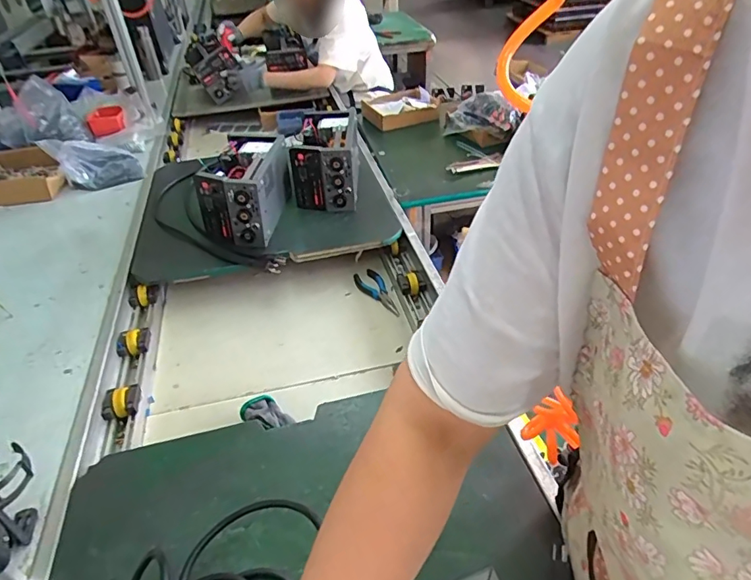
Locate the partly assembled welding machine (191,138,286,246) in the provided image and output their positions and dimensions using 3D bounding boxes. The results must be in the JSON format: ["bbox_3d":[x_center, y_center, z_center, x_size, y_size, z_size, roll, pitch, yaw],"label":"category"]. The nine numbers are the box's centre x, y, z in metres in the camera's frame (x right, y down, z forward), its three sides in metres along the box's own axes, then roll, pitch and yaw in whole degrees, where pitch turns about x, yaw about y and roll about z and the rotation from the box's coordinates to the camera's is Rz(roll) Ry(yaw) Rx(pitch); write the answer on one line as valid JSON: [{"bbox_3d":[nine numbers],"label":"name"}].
[{"bbox_3d":[-0.295,-0.225,1.136,0.155,0.156,0.247,0,38,3],"label":"partly assembled welding machine"}]

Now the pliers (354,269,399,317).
[{"bbox_3d":[0.005,0.009,1.070,0.054,0.015,0.158,-16,40,-17],"label":"pliers"}]

